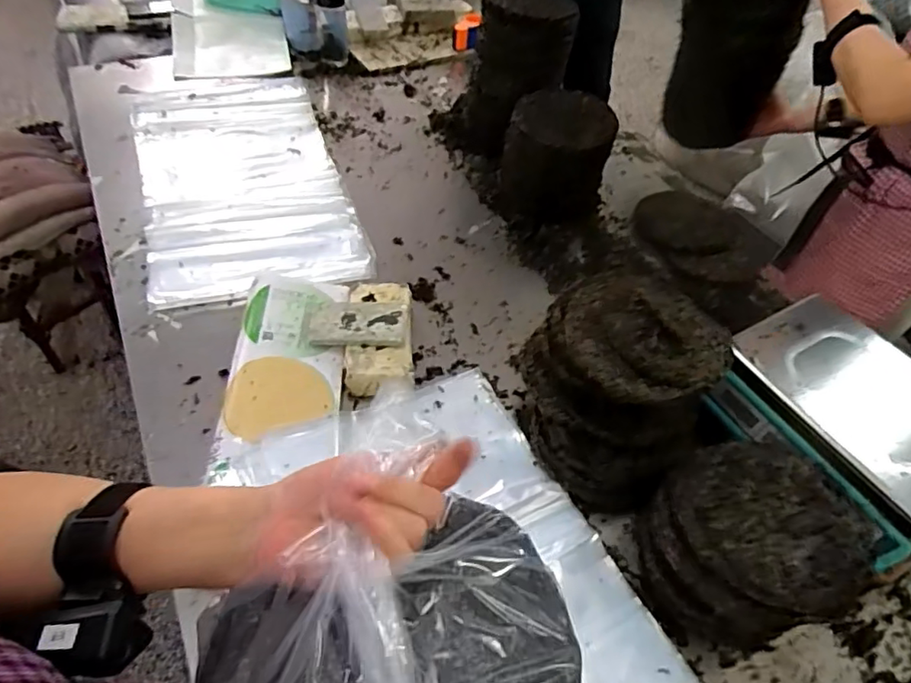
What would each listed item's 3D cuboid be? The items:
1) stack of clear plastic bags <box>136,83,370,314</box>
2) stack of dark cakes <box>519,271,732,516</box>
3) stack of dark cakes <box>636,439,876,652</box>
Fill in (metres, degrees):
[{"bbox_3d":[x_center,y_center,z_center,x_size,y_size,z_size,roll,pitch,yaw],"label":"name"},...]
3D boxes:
[{"bbox_3d":[-0.464,-0.365,1.269,0.400,0.049,0.764,-13,53,-17],"label":"stack of clear plastic bags"},{"bbox_3d":[0.214,0.061,0.827,0.216,0.250,0.260,-33,61,-29],"label":"stack of dark cakes"},{"bbox_3d":[0.347,0.255,0.724,0.192,0.200,0.197,-11,53,-16],"label":"stack of dark cakes"}]

